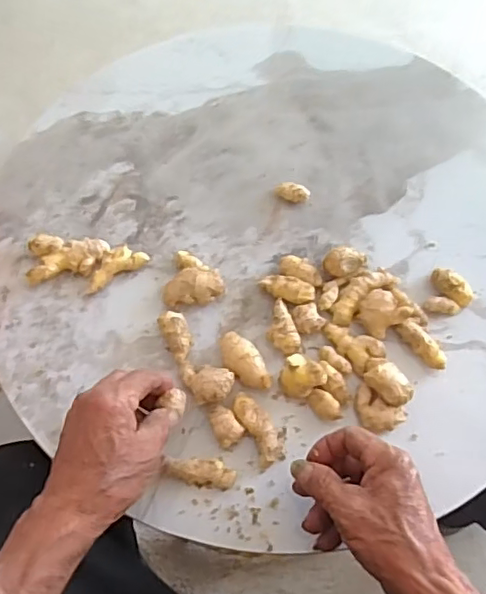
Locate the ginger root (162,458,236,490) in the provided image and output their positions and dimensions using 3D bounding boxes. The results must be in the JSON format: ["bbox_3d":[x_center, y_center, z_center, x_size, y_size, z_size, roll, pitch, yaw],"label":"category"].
[{"bbox_3d":[-0.035,0.141,0.466,0.057,0.012,0.021,6,64,3],"label":"ginger root"}]

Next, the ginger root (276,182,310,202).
[{"bbox_3d":[0.050,-0.105,0.582,0.034,0.013,0.019,6,64,3],"label":"ginger root"}]

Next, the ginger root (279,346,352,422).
[{"bbox_3d":[0.067,0.066,0.488,0.059,0.027,0.054,31,68,14],"label":"ginger root"}]

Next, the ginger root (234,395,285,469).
[{"bbox_3d":[0.014,0.109,0.479,0.026,0.017,0.061,-25,66,-12],"label":"ginger root"}]

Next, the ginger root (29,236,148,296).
[{"bbox_3d":[-0.147,-0.031,0.546,0.107,0.020,0.049,3,64,2],"label":"ginger root"}]

